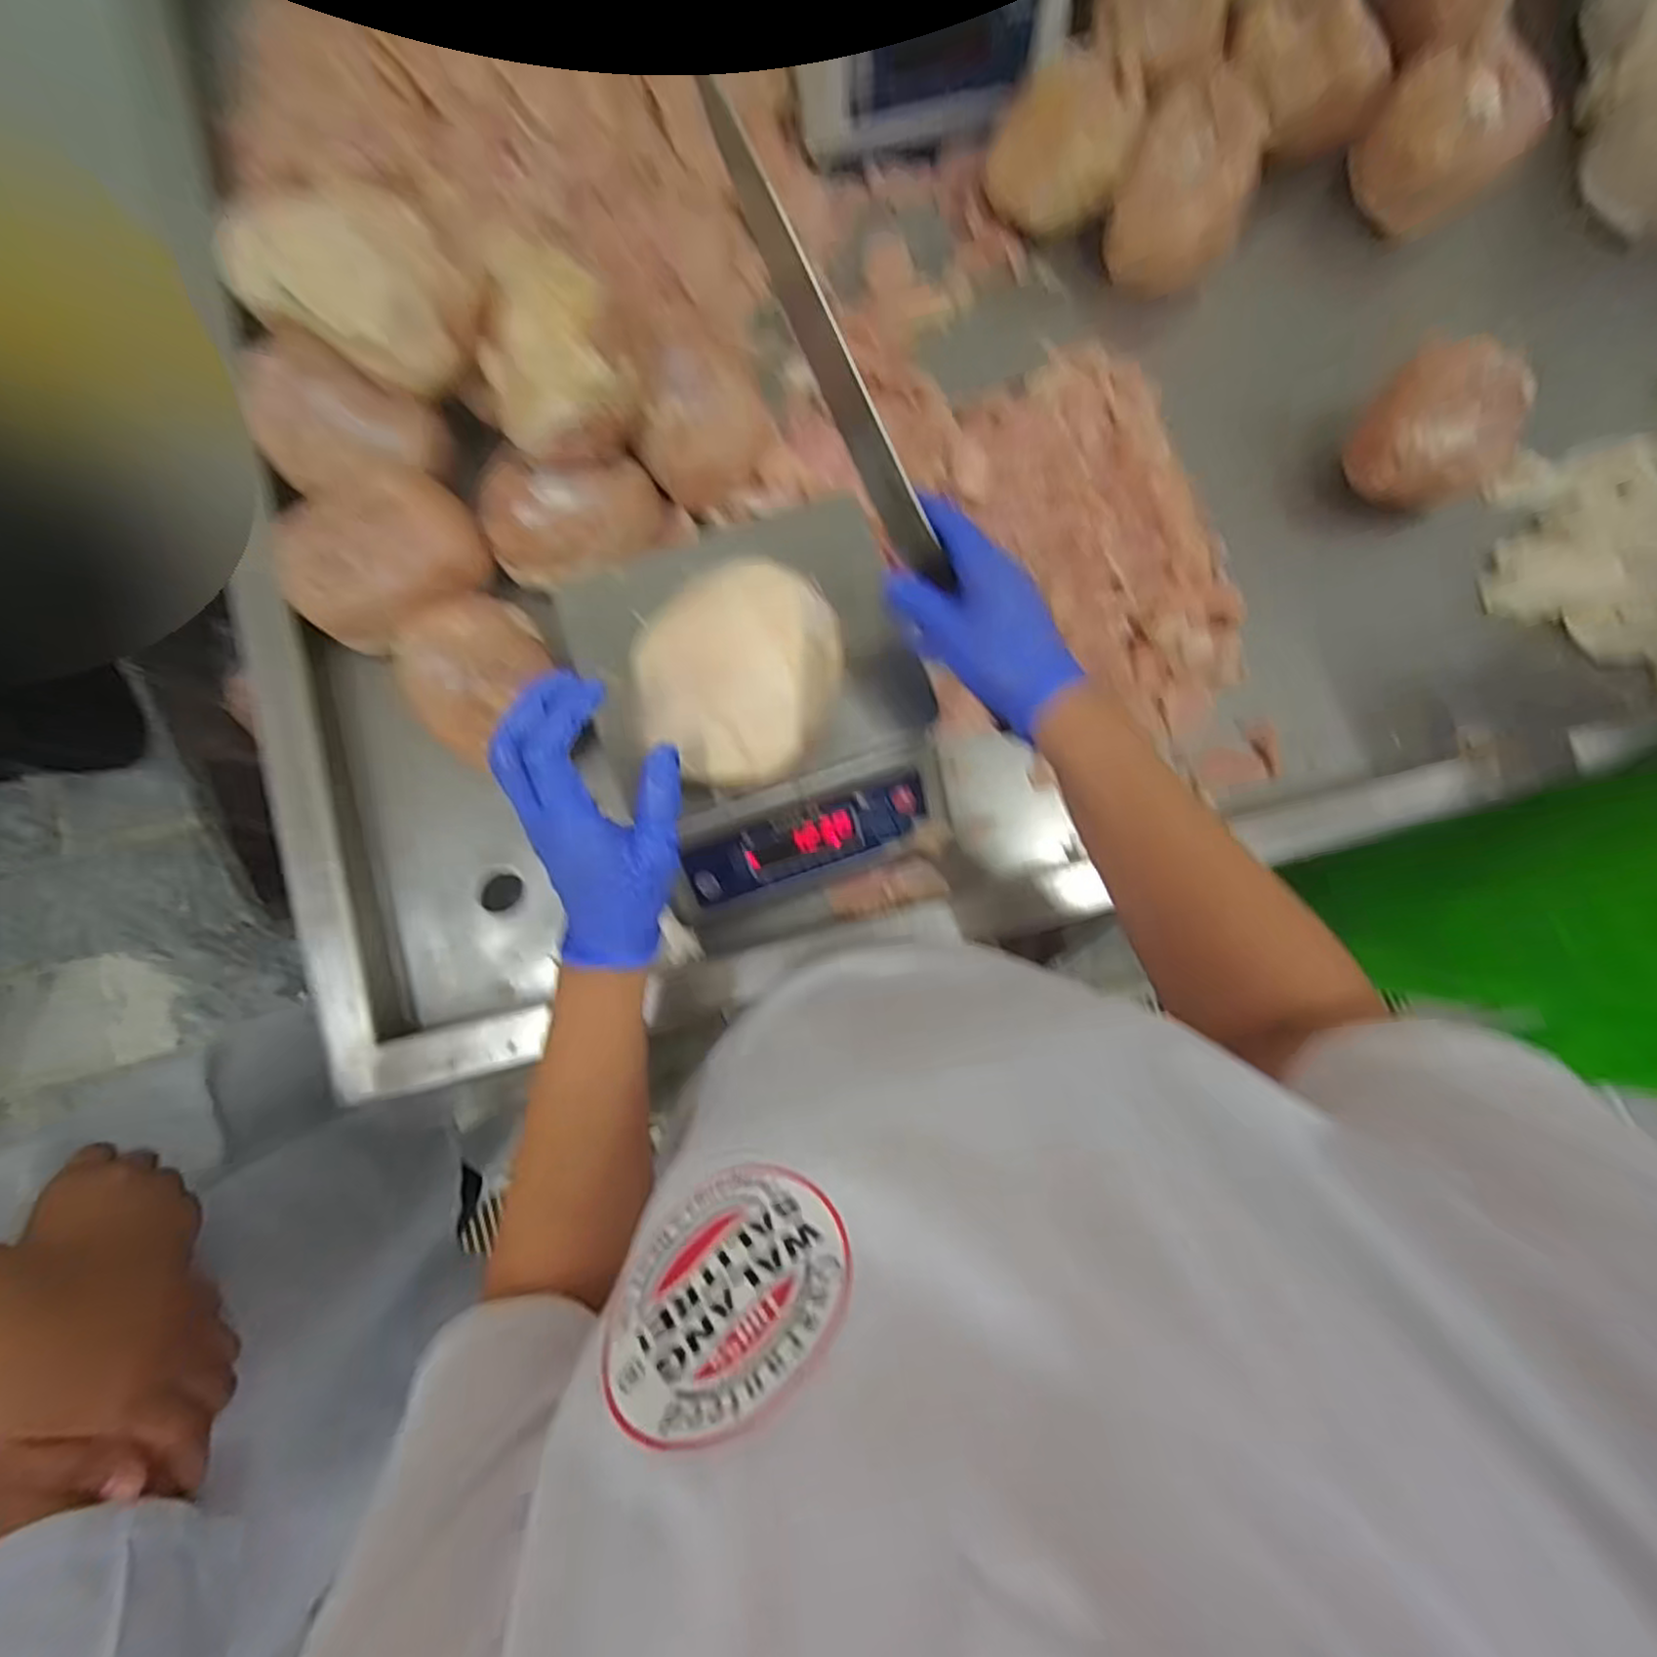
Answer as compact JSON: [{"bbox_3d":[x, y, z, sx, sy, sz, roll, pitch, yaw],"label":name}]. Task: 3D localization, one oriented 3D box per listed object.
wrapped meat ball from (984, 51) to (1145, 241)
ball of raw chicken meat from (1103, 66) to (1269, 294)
[{"bbox_3d":[0.202,-0.588,0.631,0.099,0.100,0.091,0,84,-3],"label":"wrapped meat ball"},{"bbox_3d":[0.317,-0.562,0.627,0.112,0.092,0.111,0,84,-3],"label":"ball of raw chicken meat"}]

